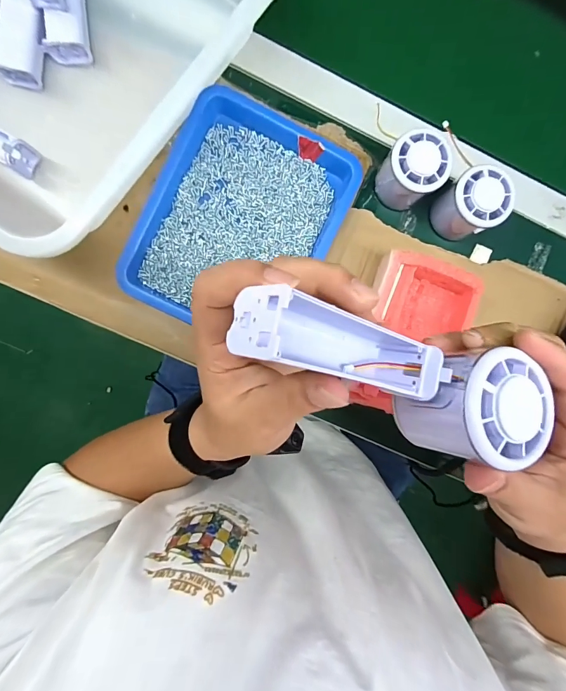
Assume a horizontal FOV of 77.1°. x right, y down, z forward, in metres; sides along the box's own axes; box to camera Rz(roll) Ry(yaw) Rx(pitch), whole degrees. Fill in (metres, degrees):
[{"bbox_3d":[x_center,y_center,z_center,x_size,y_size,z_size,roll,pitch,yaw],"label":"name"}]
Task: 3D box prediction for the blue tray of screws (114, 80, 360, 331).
[{"bbox_3d":[-0.042,-0.124,0.355,0.181,0.024,0.220,25,90,-5],"label":"blue tray of screws"}]

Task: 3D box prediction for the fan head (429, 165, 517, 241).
[{"bbox_3d":[0.189,-0.141,0.357,0.056,0.054,0.056,0,92,-4],"label":"fan head"}]

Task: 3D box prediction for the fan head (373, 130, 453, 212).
[{"bbox_3d":[0.127,-0.172,0.351,0.055,0.051,0.055,41,89,-5],"label":"fan head"}]

